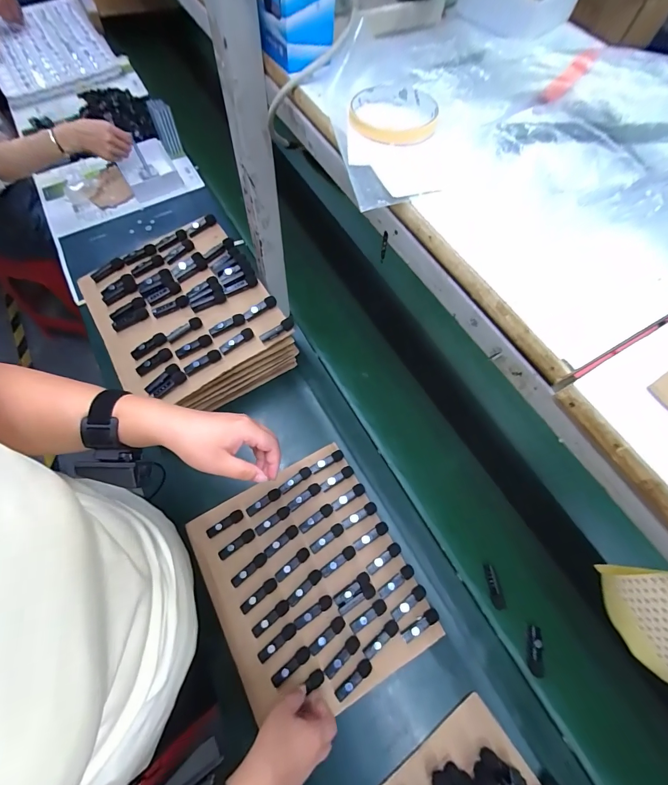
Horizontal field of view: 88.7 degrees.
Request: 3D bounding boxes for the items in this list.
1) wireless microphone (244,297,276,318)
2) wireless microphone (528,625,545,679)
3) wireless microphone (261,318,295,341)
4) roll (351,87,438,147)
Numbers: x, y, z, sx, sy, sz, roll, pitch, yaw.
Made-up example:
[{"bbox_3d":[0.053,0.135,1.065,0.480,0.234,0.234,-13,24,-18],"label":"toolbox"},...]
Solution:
[{"bbox_3d":[-0.134,-0.154,0.620,0.063,0.019,0.016,-30,69,-16],"label":"wireless microphone"},{"bbox_3d":[0.314,0.402,0.532,0.019,0.016,0.067,8,64,1],"label":"wireless microphone"},{"bbox_3d":[-0.099,-0.109,0.608,0.066,0.022,0.019,-33,70,-17],"label":"wireless microphone"},{"bbox_3d":[0.055,-0.261,0.321,0.079,0.013,0.080,1,64,-2],"label":"roll"}]

